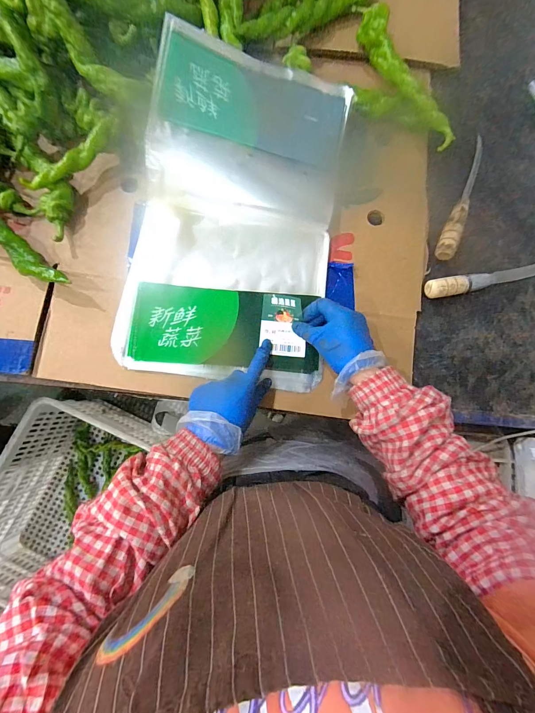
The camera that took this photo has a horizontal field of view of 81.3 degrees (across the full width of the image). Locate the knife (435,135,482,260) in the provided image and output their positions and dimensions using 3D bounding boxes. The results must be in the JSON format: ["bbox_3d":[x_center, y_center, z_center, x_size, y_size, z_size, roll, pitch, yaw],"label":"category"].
[{"bbox_3d":[0.276,-0.219,0.435,0.025,0.022,0.196,25,82,2],"label":"knife"}]

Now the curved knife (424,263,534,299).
[{"bbox_3d":[0.307,-0.108,0.421,0.194,0.017,0.026,-12,83,-4],"label":"curved knife"}]

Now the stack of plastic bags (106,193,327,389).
[{"bbox_3d":[-0.055,-0.077,0.403,0.255,0.023,0.207,8,82,-1],"label":"stack of plastic bags"}]

